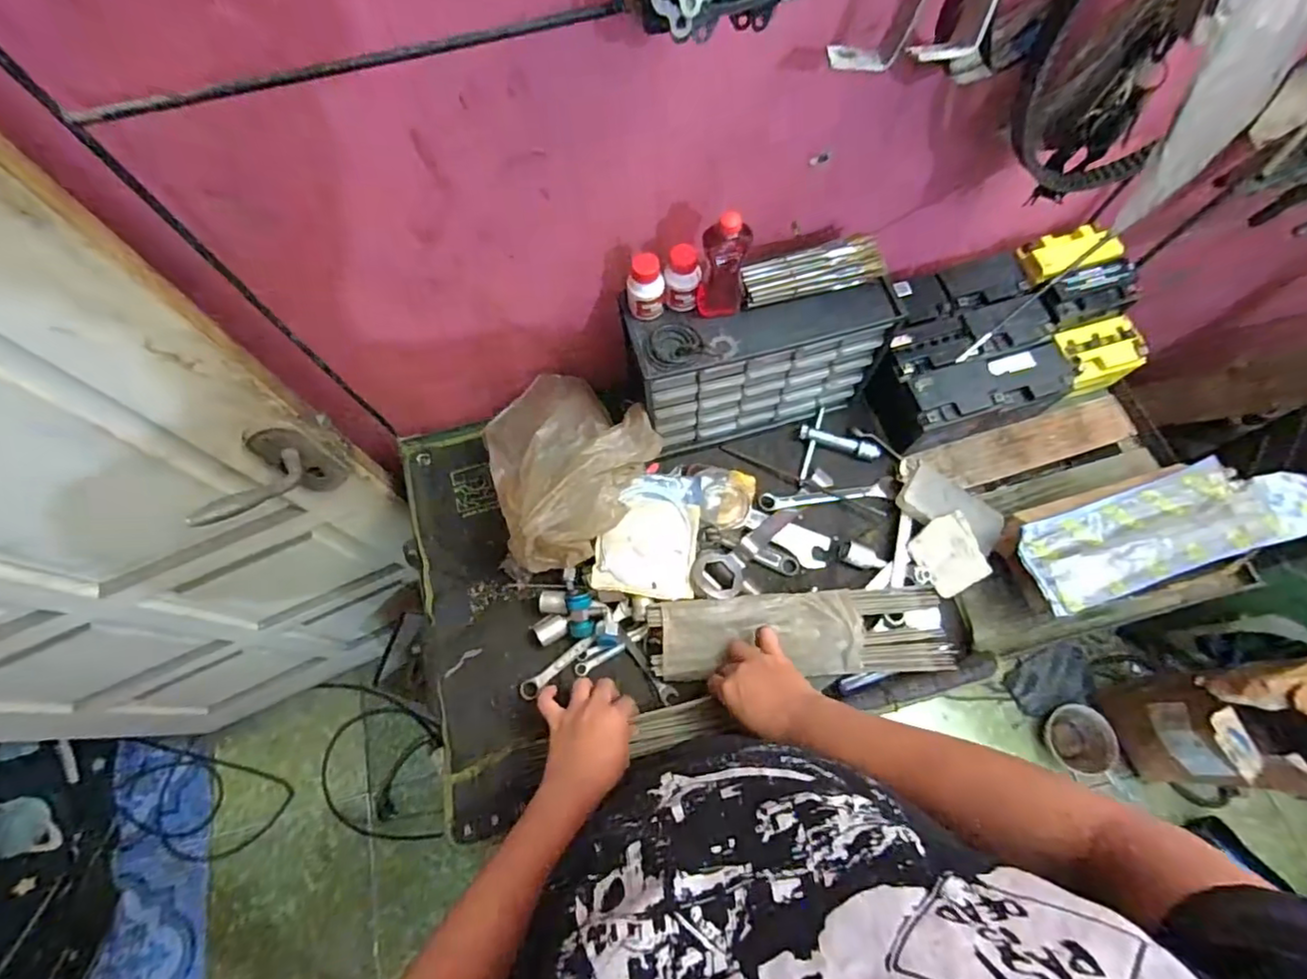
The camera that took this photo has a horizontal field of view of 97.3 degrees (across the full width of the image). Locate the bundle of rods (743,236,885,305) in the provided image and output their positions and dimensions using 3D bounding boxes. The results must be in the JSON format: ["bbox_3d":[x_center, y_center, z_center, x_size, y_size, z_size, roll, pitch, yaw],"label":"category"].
[{"bbox_3d":[0.174,-0.246,0.639,0.151,0.030,0.049,-12,69,-3],"label":"bundle of rods"}]

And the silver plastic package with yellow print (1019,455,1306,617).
[{"bbox_3d":[0.615,0.044,0.690,0.354,0.031,0.112,-16,69,-5],"label":"silver plastic package with yellow print"}]

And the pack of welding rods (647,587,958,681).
[{"bbox_3d":[0.173,0.164,0.666,0.346,0.049,0.095,-1,69,-2],"label":"pack of welding rods"}]

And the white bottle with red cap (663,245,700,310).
[{"bbox_3d":[0.032,-0.224,0.614,0.036,0.070,0.033,-3,69,0],"label":"white bottle with red cap"}]

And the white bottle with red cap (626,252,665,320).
[{"bbox_3d":[-0.008,-0.214,0.612,0.039,0.069,0.031,-3,69,0],"label":"white bottle with red cap"}]

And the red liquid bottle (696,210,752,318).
[{"bbox_3d":[0.072,-0.227,0.587,0.049,0.130,0.036,6,69,4],"label":"red liquid bottle"}]

